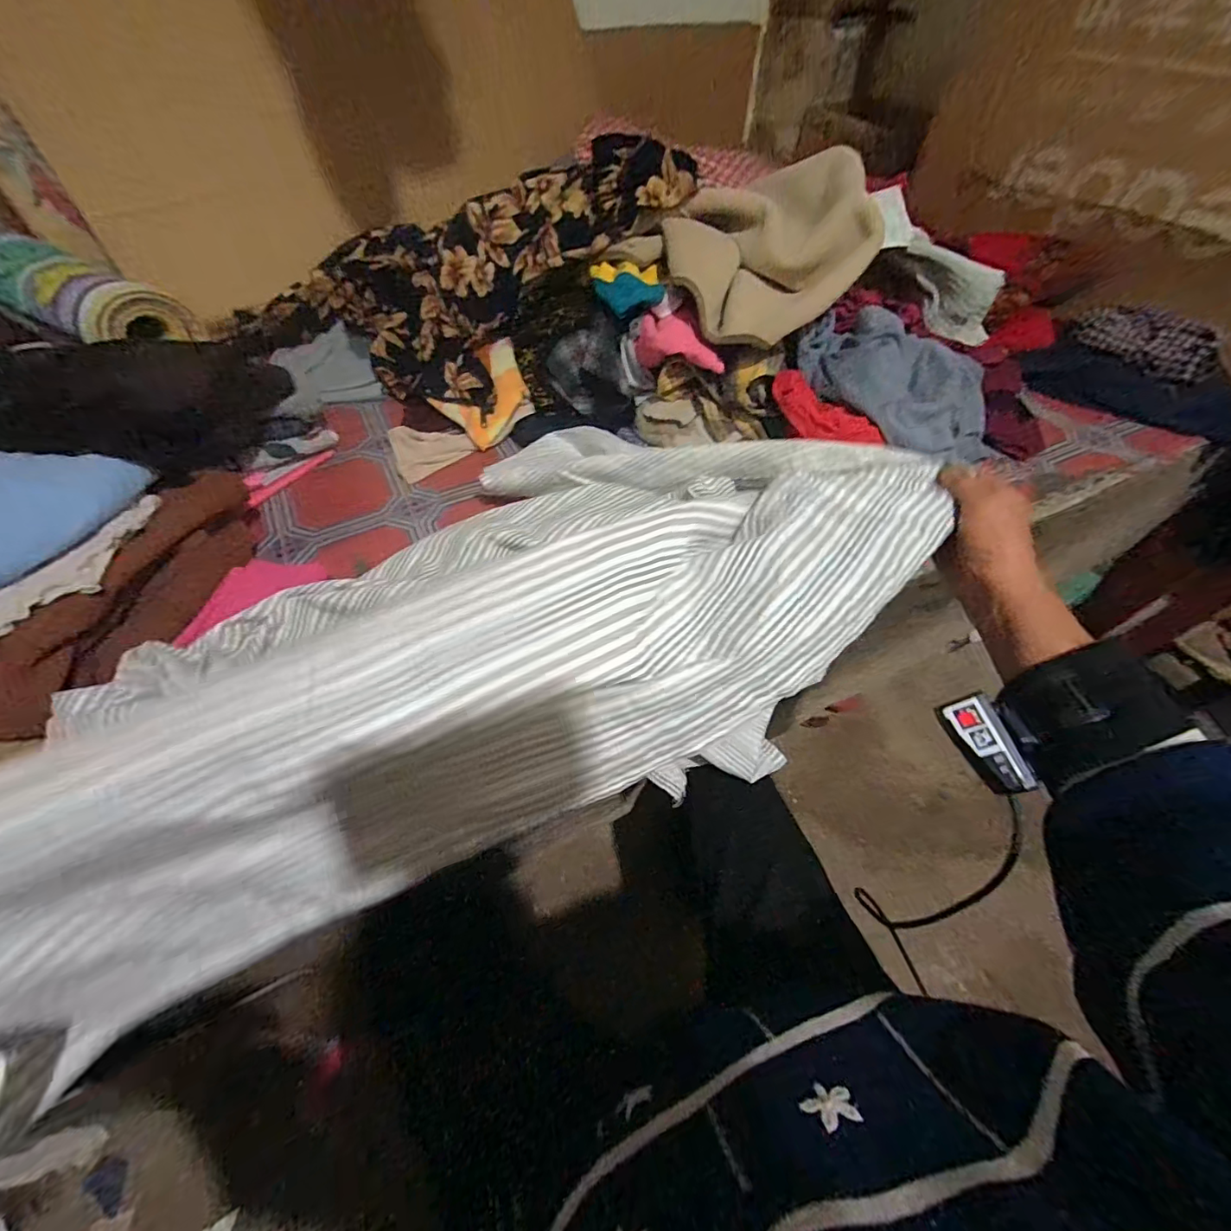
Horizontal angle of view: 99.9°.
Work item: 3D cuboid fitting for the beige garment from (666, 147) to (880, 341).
[{"bbox_3d":[0.206,-0.520,0.721,0.267,0.127,0.305,6,54,4],"label":"beige garment"}]

